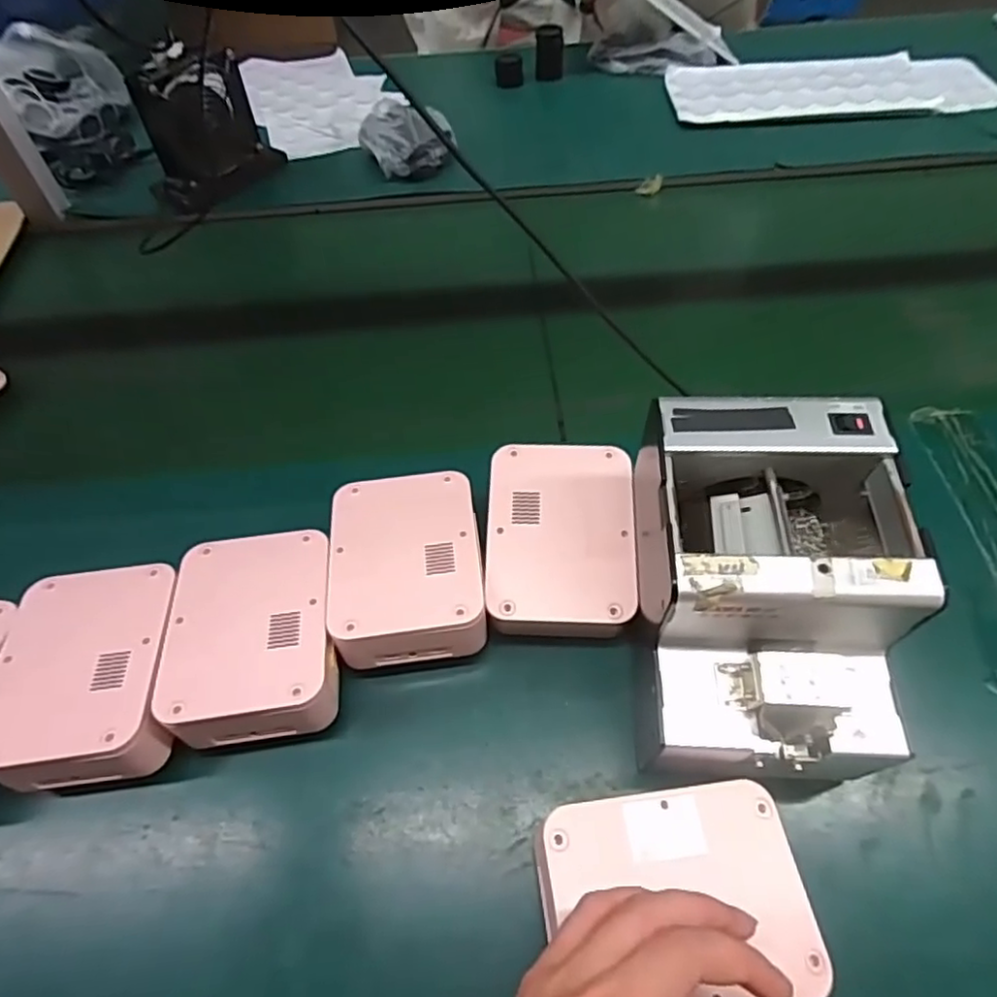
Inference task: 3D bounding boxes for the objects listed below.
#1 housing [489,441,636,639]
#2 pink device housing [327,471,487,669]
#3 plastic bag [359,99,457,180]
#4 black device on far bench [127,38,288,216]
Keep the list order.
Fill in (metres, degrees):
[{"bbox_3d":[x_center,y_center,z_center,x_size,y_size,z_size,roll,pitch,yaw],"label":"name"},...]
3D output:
[{"bbox_3d":[0.043,0.027,0.438,0.097,0.029,0.132,0,67,4],"label":"housing"},{"bbox_3d":[-0.062,0.042,0.437,0.097,0.037,0.129,-7,55,-2],"label":"pink device housing"},{"bbox_3d":[-0.114,-0.455,0.815,0.114,0.050,0.129,-9,56,-4],"label":"plastic bag"},{"bbox_3d":[-0.346,-0.435,0.751,0.060,0.133,0.159,32,62,23],"label":"black device on far bench"}]

